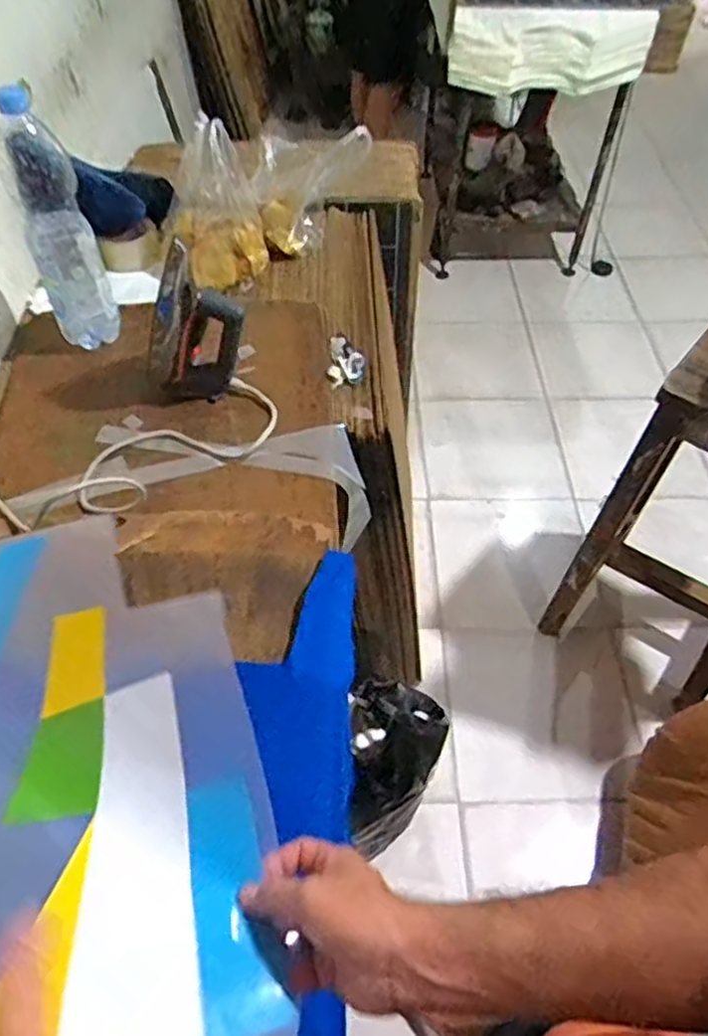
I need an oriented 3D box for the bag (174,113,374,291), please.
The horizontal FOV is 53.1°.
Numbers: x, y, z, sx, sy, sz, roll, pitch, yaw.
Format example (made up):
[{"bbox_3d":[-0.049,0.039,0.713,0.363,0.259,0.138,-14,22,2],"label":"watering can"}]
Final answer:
[{"bbox_3d":[-0.141,-0.523,1.160,0.358,0.189,0.155,-23,54,-17],"label":"bag"}]

